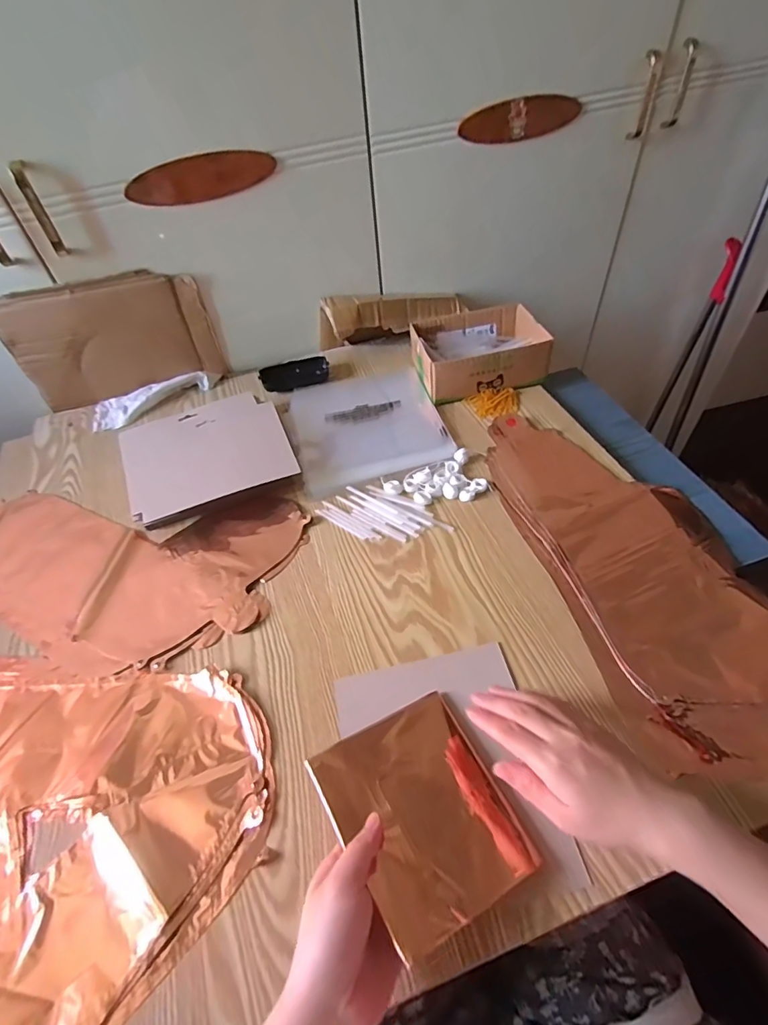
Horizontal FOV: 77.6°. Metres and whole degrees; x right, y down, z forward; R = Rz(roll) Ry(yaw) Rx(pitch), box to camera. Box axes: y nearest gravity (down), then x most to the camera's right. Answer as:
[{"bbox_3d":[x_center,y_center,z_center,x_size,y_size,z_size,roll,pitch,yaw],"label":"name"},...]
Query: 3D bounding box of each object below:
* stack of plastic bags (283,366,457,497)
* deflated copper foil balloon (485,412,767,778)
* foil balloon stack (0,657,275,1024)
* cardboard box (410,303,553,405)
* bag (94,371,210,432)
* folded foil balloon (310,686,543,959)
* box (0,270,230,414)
[{"bbox_3d":[-0.027,-0.131,0.688,0.206,0.011,0.227,-16,50,-8],"label":"stack of plastic bags"},{"bbox_3d":[0.277,0.044,0.511,0.208,0.011,0.458,-14,50,-6],"label":"deflated copper foil balloon"},{"bbox_3d":[-0.275,0.272,0.388,0.359,0.033,0.382,-20,51,-11],"label":"foil balloon stack"},{"bbox_3d":[0.139,-0.246,0.727,0.178,0.066,0.144,-13,50,-6],"label":"cardboard box"},{"bbox_3d":[-0.366,-0.179,0.749,0.178,0.026,0.073,-18,51,-9],"label":"bag"},{"bbox_3d":[0.032,0.223,0.365,0.129,0.013,0.141,-12,47,-32],"label":"folded foil balloon"},{"bbox_3d":[-0.400,-0.256,0.716,0.273,0.176,0.026,-13,50,-5],"label":"box"}]

